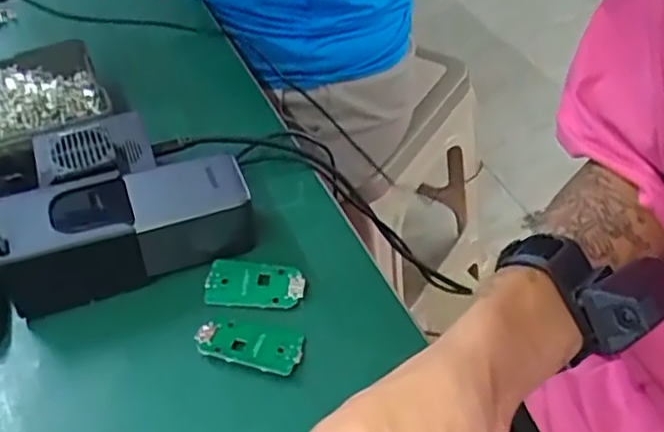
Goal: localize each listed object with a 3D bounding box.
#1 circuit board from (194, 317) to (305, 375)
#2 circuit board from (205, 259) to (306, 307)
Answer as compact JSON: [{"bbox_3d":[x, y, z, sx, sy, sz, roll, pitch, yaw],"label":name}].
[{"bbox_3d":[-0.050,0.077,0.414,0.062,0.004,0.029,12,45,8],"label":"circuit board"},{"bbox_3d":[-0.050,0.045,0.445,0.064,0.007,0.031,2,49,7],"label":"circuit board"}]

